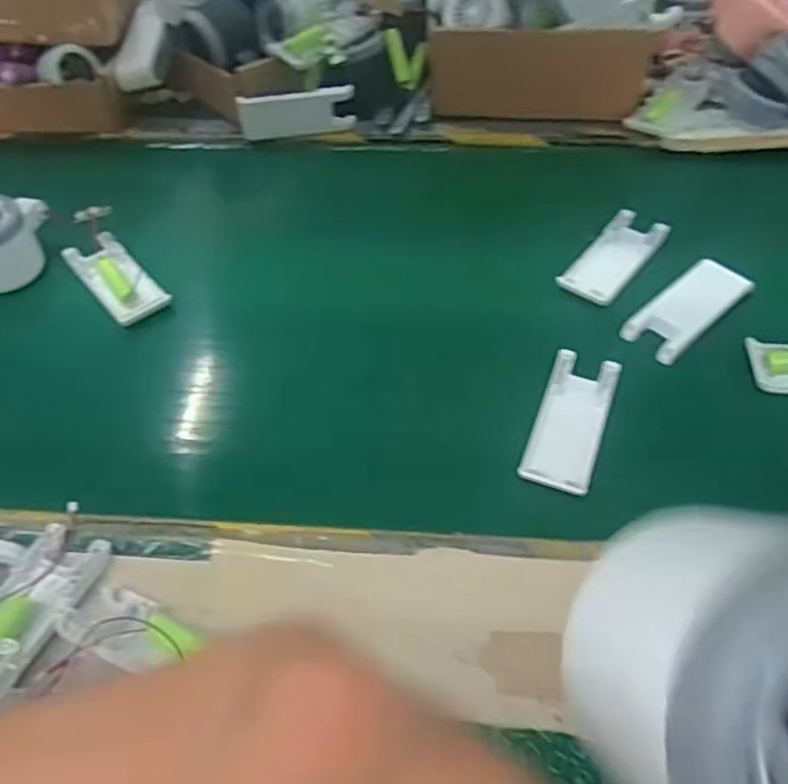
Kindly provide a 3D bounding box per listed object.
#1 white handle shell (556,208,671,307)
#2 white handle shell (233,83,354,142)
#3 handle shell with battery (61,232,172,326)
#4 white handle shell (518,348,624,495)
[{"bbox_3d":[0.166,-0.104,0.530,0.045,0.010,0.105,32,58,25],"label":"white handle shell"},{"bbox_3d":[-0.088,-0.257,0.641,0.102,0.038,0.014,-12,50,-8],"label":"white handle shell"},{"bbox_3d":[-0.212,-0.088,0.530,0.041,0.014,0.095,-34,57,-24],"label":"handle shell with battery"},{"bbox_3d":[0.110,0.018,0.432,0.041,0.010,0.105,16,52,15],"label":"white handle shell"}]

